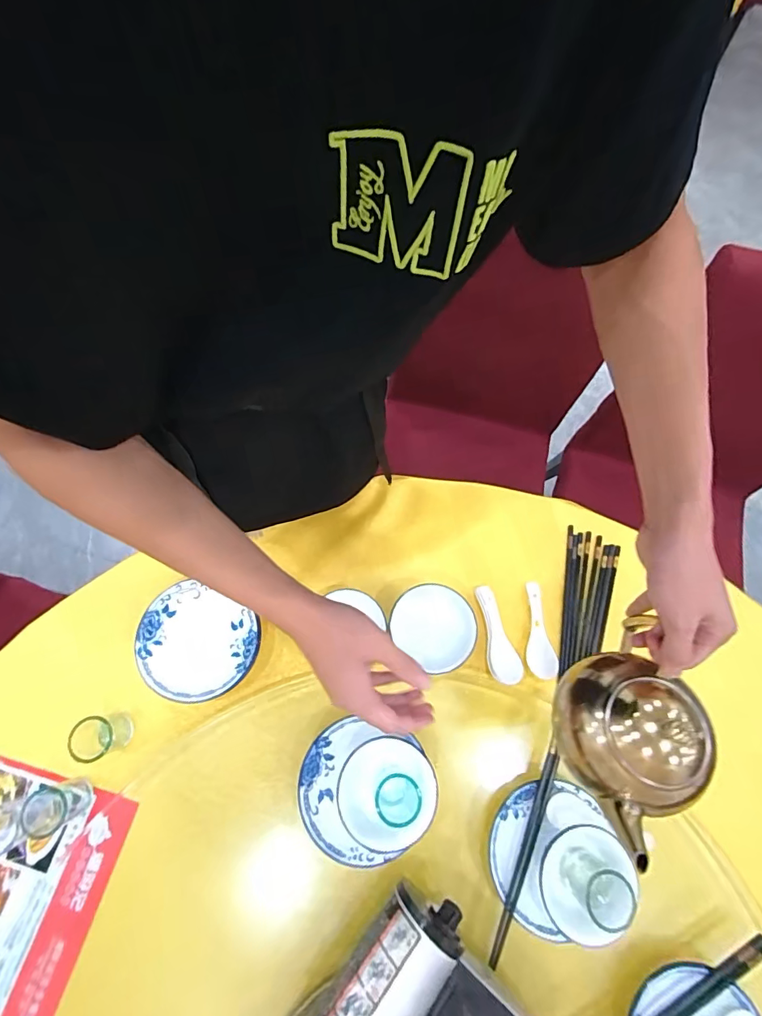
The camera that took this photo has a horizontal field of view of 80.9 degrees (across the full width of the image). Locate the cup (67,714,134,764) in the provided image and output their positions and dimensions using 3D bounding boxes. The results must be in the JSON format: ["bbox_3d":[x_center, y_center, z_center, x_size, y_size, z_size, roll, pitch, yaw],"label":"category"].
[{"bbox_3d":[-0.362,0.295,0.581,0.055,0.058,0.050,1,72,-2],"label":"cup"}]

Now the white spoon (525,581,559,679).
[{"bbox_3d":[0.237,0.180,0.666,0.042,0.023,0.135,4,72,-1],"label":"white spoon"}]

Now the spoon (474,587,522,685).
[{"bbox_3d":[0.162,0.185,0.652,0.041,0.025,0.137,-17,73,-8],"label":"spoon"}]

